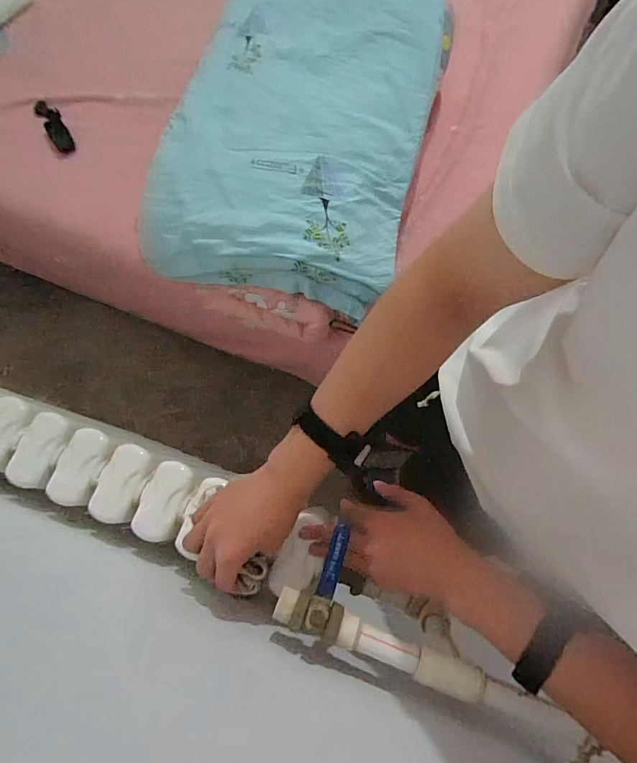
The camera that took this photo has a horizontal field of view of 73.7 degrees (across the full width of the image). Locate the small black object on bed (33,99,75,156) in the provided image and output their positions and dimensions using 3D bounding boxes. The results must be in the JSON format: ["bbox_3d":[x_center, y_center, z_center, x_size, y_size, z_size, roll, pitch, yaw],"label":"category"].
[{"bbox_3d":[-0.751,-0.727,1.207,0.065,0.041,0.187,-31,89,-7],"label":"small black object on bed"}]

